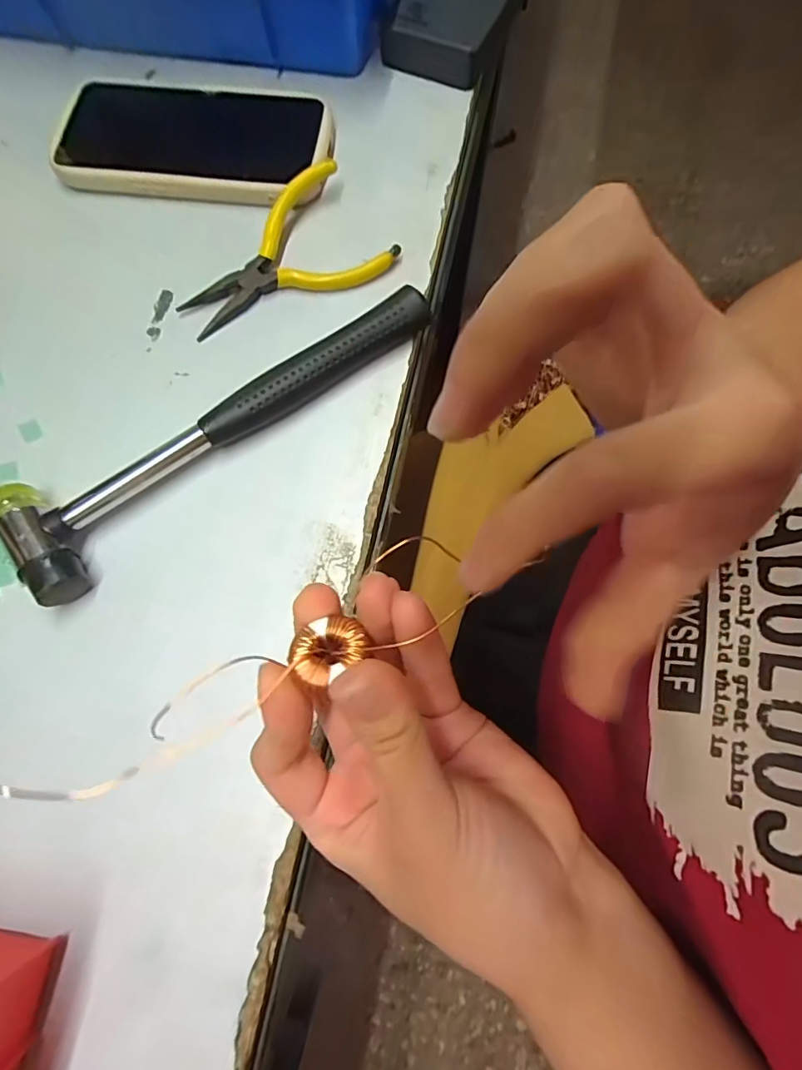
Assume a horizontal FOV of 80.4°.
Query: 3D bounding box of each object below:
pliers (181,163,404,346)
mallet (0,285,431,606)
[{"bbox_3d":[-0.070,-0.165,0.268,0.120,0.021,0.071,-23,75,-6],"label":"pliers"},{"bbox_3d":[-0.087,-0.060,0.239,0.231,0.023,0.057,-38,77,-9],"label":"mallet"}]

